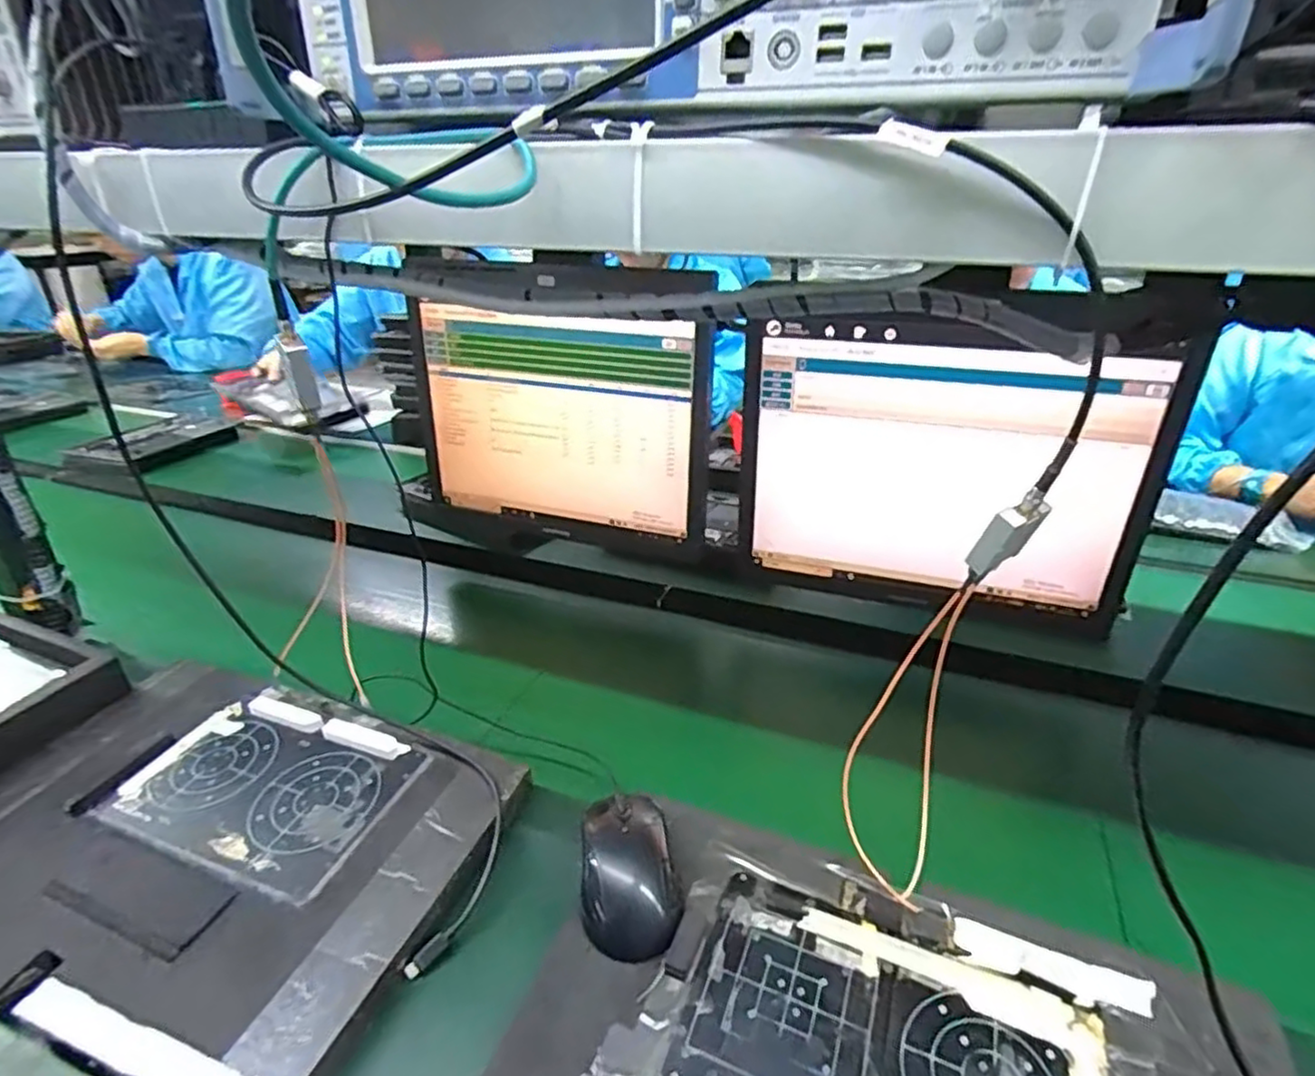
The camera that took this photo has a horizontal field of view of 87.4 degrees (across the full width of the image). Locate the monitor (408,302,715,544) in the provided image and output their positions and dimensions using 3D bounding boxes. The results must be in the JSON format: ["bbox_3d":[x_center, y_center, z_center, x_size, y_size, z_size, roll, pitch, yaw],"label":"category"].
[{"bbox_3d":[-0.111,-0.128,0.793,0.349,0.252,0.036,10,29,18],"label":"monitor"}]

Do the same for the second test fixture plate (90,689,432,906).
[{"bbox_3d":[-0.290,0.183,0.519,0.194,0.016,0.132,10,29,18],"label":"second test fixture plate"}]

